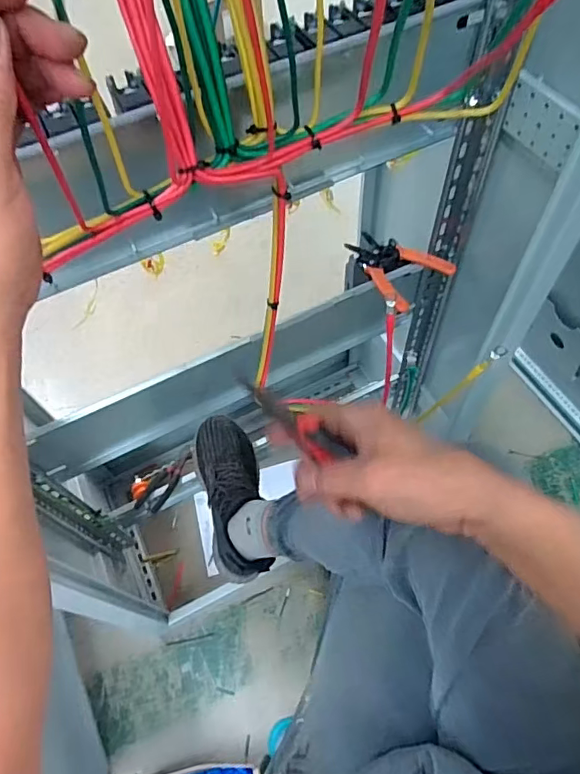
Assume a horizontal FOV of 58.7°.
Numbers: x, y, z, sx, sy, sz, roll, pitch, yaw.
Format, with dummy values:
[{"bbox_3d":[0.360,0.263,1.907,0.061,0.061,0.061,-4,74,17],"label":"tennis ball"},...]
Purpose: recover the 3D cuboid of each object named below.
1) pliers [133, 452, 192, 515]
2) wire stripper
[{"bbox_3d":[-0.222,0.170,0.927,0.041,0.011,0.126,27,65,18],"label":"pliers"},{"bbox_3d":[0.149,-0.176,0.738,0.099,0.031,0.134,-32,63,-14],"label":"wire stripper"}]

